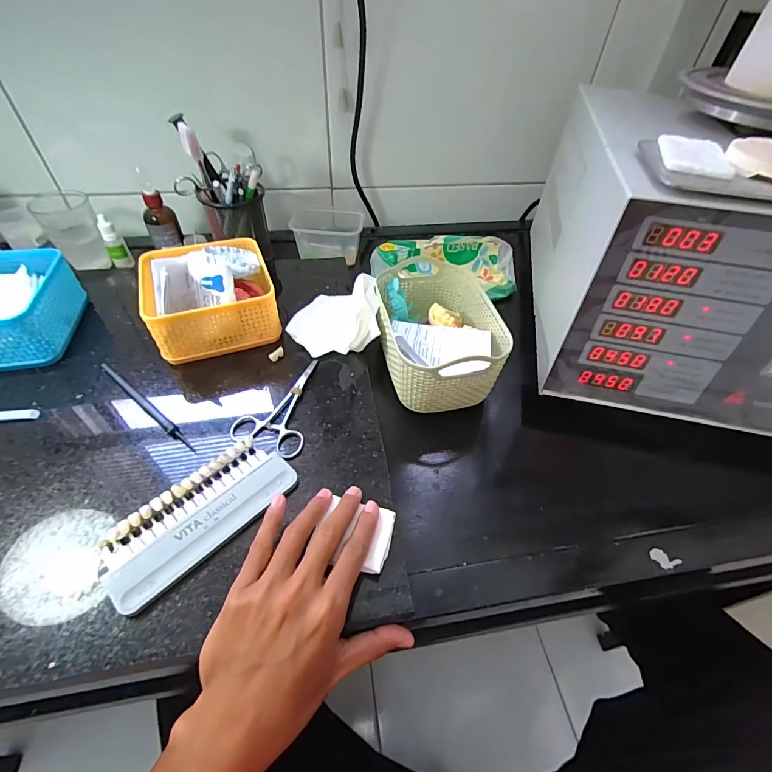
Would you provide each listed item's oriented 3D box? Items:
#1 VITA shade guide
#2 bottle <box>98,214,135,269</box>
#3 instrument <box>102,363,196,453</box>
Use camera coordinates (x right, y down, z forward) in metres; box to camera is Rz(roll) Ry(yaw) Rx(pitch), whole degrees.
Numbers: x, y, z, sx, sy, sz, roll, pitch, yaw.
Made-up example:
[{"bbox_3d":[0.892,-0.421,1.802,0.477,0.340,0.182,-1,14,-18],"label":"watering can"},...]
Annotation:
[{"bbox_3d":[-0.148,0.099,0.314,0.068,0.009,0.145,37,57,26],"label":"VITA shade guide"},{"bbox_3d":[-0.379,-0.200,0.553,0.024,0.075,0.021,-27,55,-24],"label":"bottle"},{"bbox_3d":[-0.238,0.015,0.386,0.150,0.013,0.010,33,55,23],"label":"instrument"}]

